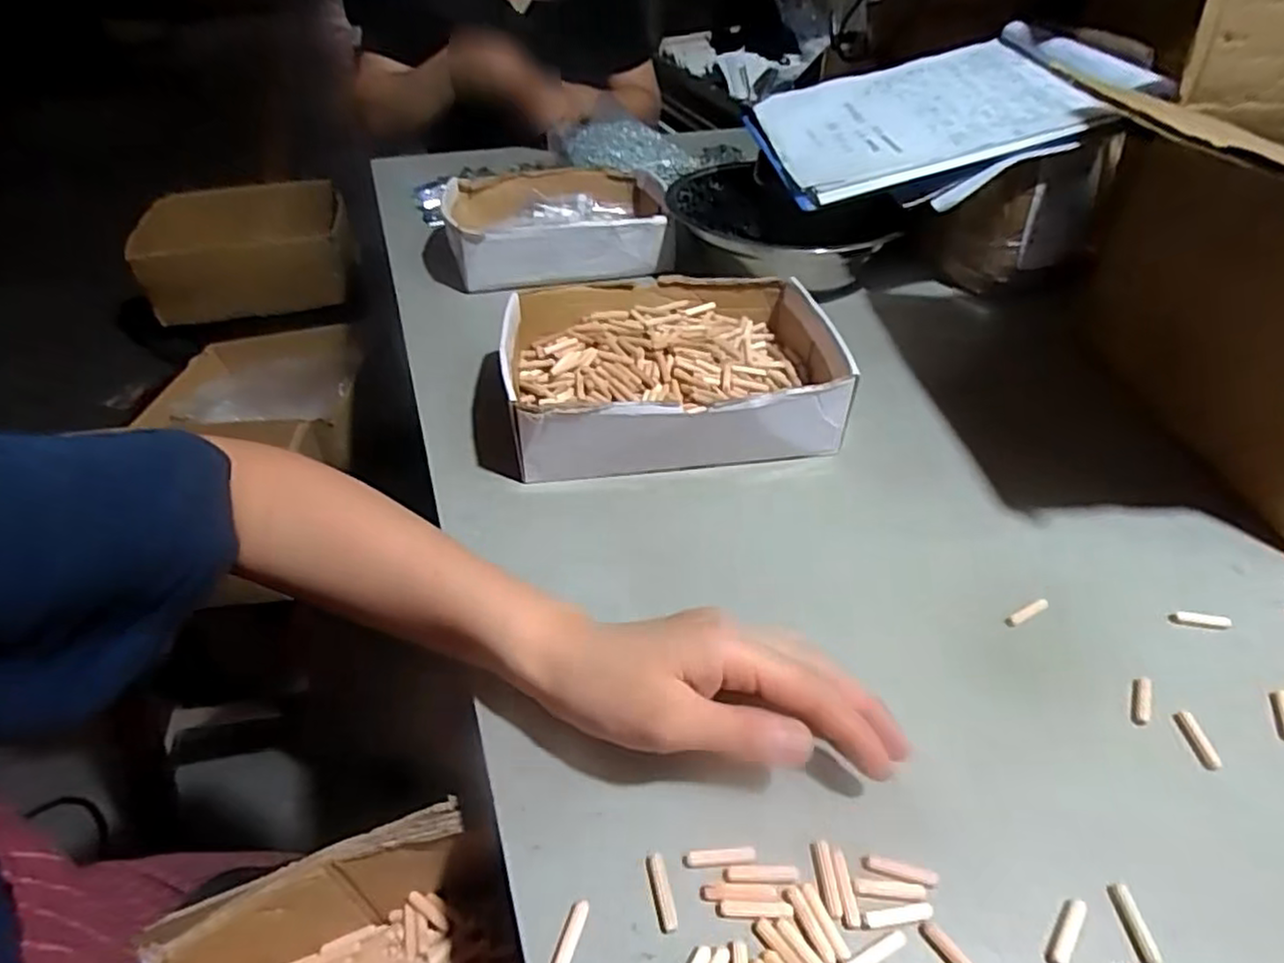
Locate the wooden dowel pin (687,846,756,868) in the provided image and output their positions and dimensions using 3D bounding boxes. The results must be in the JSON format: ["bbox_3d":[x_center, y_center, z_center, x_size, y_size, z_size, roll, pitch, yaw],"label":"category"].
[{"bbox_3d":[0.035,0.163,0.302,0.029,0.004,0.006,-3,42,-4],"label":"wooden dowel pin"}]

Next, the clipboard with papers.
[{"bbox_3d":[0.286,-0.365,0.689,0.324,0.035,0.240,-12,51,9],"label":"clipboard with papers"}]

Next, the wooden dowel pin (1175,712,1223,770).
[{"bbox_3d":[0.283,0.131,0.352,0.009,0.005,0.029,-1,42,-1],"label":"wooden dowel pin"}]

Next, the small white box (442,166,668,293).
[{"bbox_3d":[-0.094,-0.300,0.796,0.239,0.054,0.209,-7,42,-8],"label":"small white box"}]

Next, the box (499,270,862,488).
[{"bbox_3d":[0.024,-0.089,0.545,0.242,0.067,0.193,-3,42,-4],"label":"box"}]

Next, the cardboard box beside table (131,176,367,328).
[{"bbox_3d":[-0.742,-0.442,1.331,0.365,0.142,0.294,-7,42,-7],"label":"cardboard box beside table"}]

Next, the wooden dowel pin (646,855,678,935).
[{"bbox_3d":[0.008,0.172,0.291,0.008,0.007,0.030,-10,43,-11],"label":"wooden dowel pin"}]

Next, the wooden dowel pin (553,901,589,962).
[{"bbox_3d":[-0.029,0.185,0.279,0.007,0.005,0.030,13,44,14],"label":"wooden dowel pin"}]

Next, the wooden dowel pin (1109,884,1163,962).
[{"bbox_3d":[0.203,0.182,0.285,0.008,0.006,0.029,1,42,1],"label":"wooden dowel pin"}]

